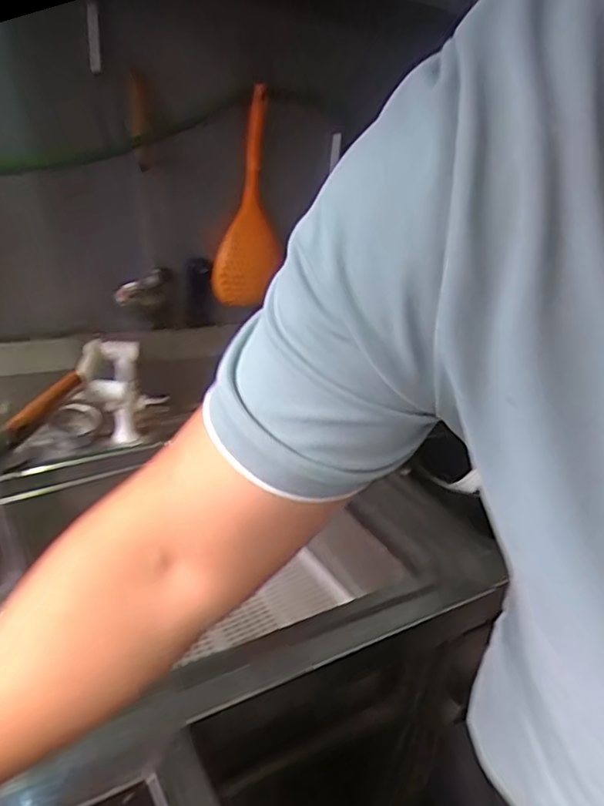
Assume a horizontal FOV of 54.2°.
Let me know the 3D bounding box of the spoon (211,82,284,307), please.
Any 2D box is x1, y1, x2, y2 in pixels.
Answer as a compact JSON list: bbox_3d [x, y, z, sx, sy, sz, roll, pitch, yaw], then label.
[{"bbox_3d":[-0.084,-0.322,0.969,0.056,0.335,0.128,16,26,17],"label":"spoon"}]

